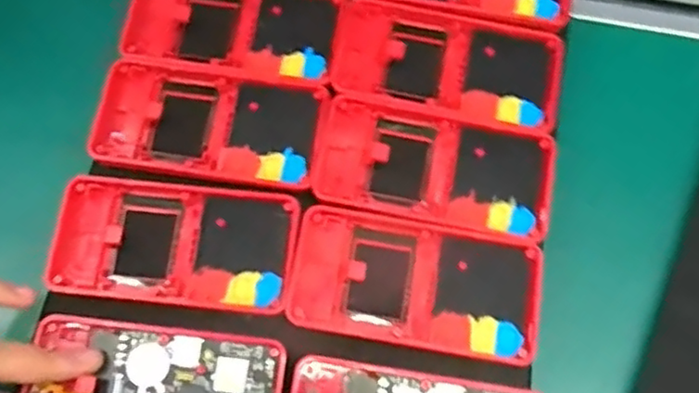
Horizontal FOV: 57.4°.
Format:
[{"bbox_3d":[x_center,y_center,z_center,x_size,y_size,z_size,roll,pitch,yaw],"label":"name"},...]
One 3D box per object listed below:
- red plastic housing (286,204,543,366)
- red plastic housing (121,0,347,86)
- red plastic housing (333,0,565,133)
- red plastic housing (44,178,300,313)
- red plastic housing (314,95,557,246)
[{"bbox_3d":[0.033,0.042,0.317,0.121,0.012,0.061,10,75,2],"label":"red plastic housing"},{"bbox_3d":[-0.065,-0.098,0.368,0.121,0.016,0.062,9,75,2],"label":"red plastic housing"},{"bbox_3d":[0.056,-0.074,0.362,0.125,0.021,0.062,11,75,2],"label":"red plastic housing"},{"bbox_3d":[-0.088,0.026,0.329,0.119,0.018,0.059,6,74,1],"label":"red plastic housing"},{"bbox_3d":[0.045,-0.015,0.338,0.120,0.013,0.062,11,75,2],"label":"red plastic housing"}]

